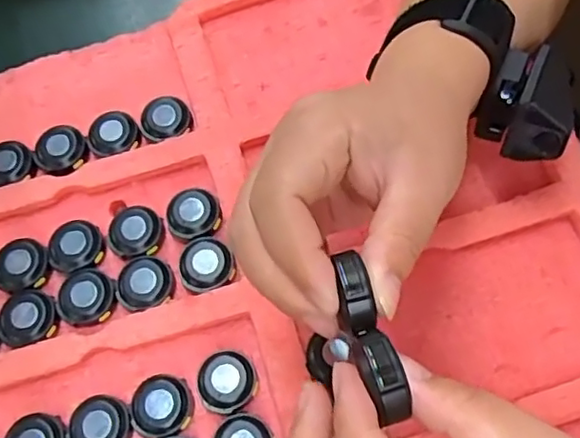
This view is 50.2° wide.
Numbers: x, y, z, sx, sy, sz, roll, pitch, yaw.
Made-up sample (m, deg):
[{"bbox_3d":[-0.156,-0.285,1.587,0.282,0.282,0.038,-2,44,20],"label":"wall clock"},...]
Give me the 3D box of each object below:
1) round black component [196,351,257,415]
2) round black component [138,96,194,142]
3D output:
[{"bbox_3d":[-0.031,0.081,0.308,0.028,0.011,0.029,-1,66,2],"label":"round black component"},{"bbox_3d":[-0.074,-0.059,0.369,0.030,0.010,0.030,-1,66,2],"label":"round black component"}]

